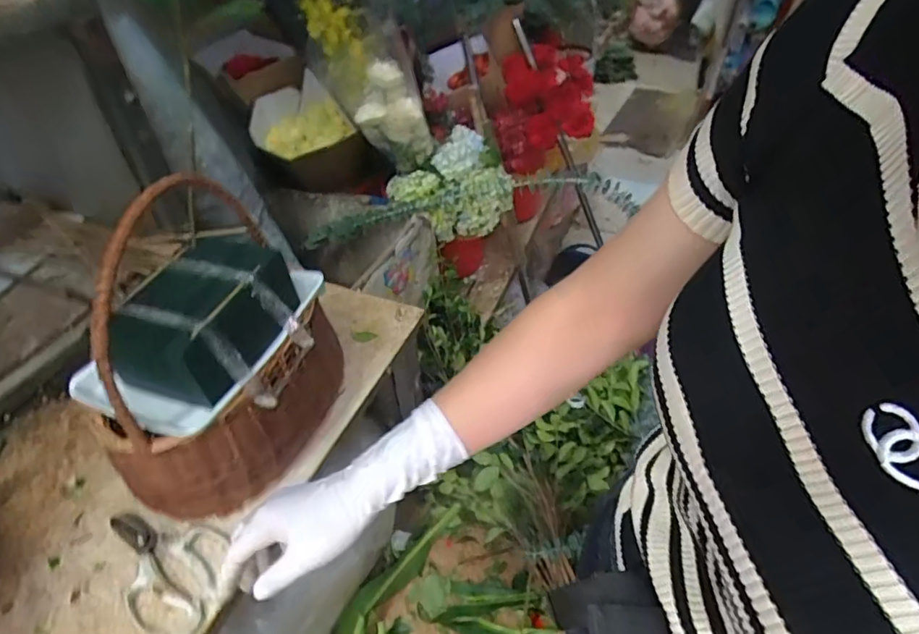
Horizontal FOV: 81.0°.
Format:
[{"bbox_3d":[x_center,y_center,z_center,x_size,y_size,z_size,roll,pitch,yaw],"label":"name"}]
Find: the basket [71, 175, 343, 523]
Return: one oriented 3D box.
[{"bbox_3d":[-0.255,0.032,0.564,0.170,0.299,0.262,16,48,18],"label":"basket"}]

